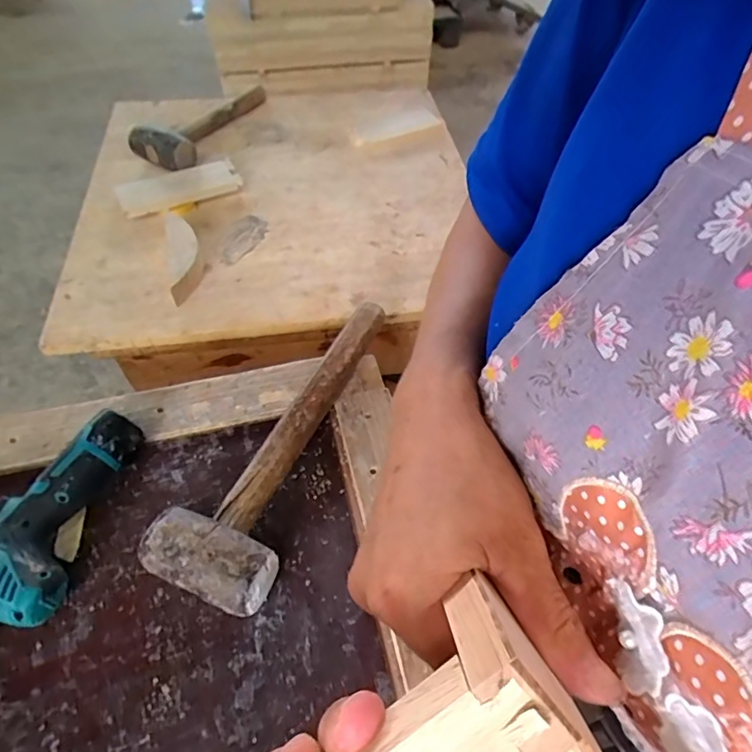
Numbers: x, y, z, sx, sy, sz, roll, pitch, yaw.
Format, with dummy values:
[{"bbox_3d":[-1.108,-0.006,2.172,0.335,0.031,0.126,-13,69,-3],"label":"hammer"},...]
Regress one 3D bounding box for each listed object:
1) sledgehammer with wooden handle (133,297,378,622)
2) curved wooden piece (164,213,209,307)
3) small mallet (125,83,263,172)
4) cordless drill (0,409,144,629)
[{"bbox_3d":[-0.079,0.047,0.500,0.109,0.057,0.344,19,56,13],"label":"sledgehammer with wooden handle"},{"bbox_3d":[-0.272,-0.177,0.726,0.047,0.031,0.183,-13,55,-10],"label":"curved wooden piece"},{"bbox_3d":[-0.310,-0.457,0.891,0.098,0.060,0.259,23,57,16],"label":"small mallet"},{"bbox_3d":[-0.328,0.110,0.452,0.177,0.051,0.177,10,54,7],"label":"cordless drill"}]

